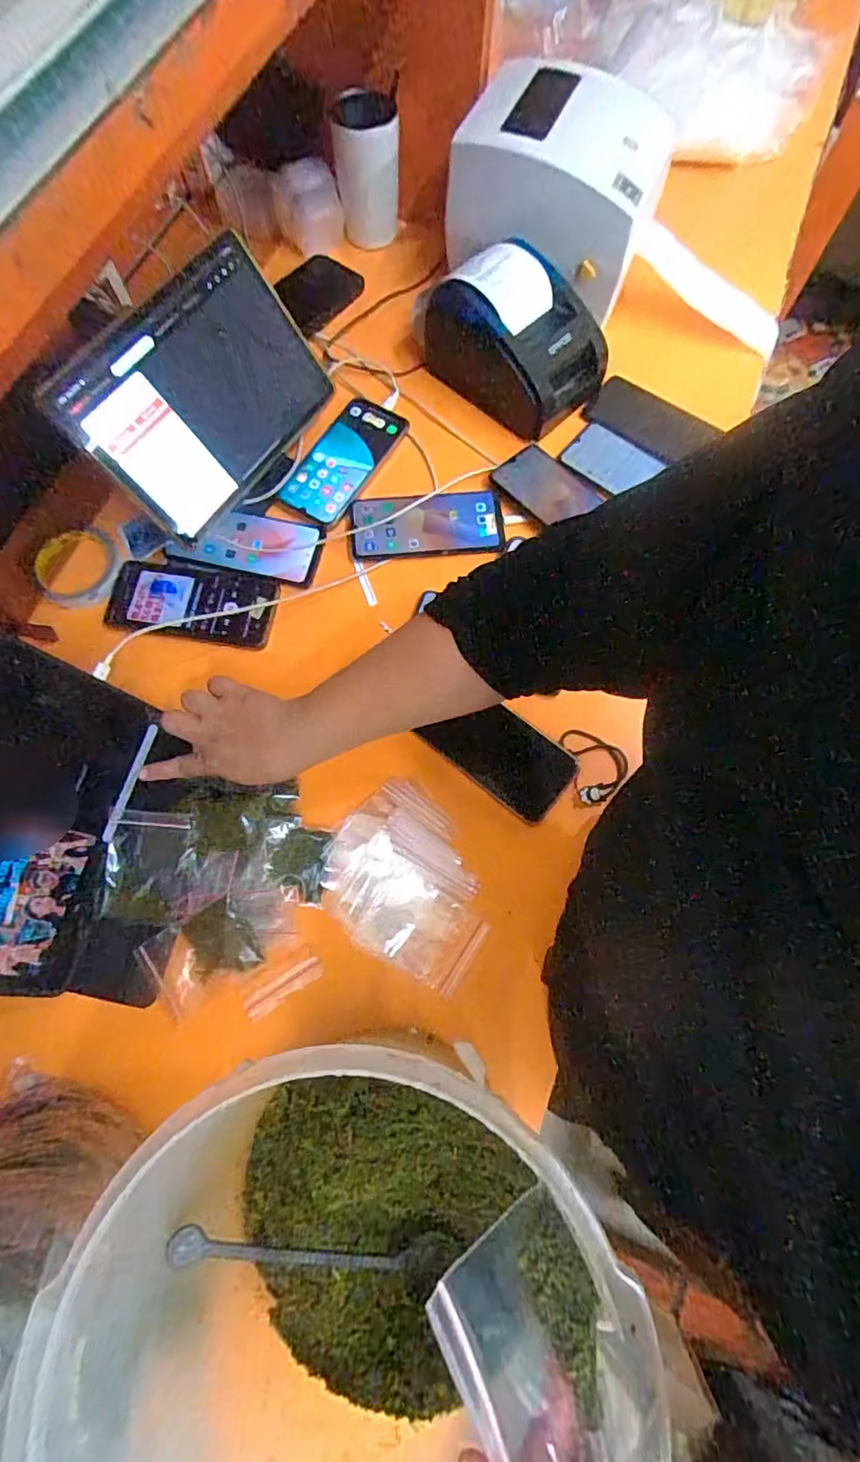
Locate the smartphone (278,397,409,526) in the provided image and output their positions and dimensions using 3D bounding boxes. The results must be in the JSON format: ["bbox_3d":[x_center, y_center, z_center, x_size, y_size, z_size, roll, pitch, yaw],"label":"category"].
[{"bbox_3d":[-0.097,-0.309,0.645,0.081,0.010,0.168,31,76,7],"label":"smartphone"}]

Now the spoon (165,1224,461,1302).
[{"bbox_3d":[-0.069,0.333,0.364,0.191,0.020,0.037,27,73,-24],"label":"spoon"}]

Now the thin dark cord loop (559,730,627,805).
[{"bbox_3d":[0.158,0.029,0.542,0.050,0.008,0.074,-13,75,-5],"label":"thin dark cord loop"}]

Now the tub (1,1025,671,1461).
[{"bbox_3d":[-0.045,0.301,0.327,0.245,0.211,0.250,0,72,1],"label":"tub"}]

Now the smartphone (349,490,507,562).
[{"bbox_3d":[-0.003,-0.226,0.621,0.161,0.006,0.076,-5,74,-3],"label":"smartphone"}]

